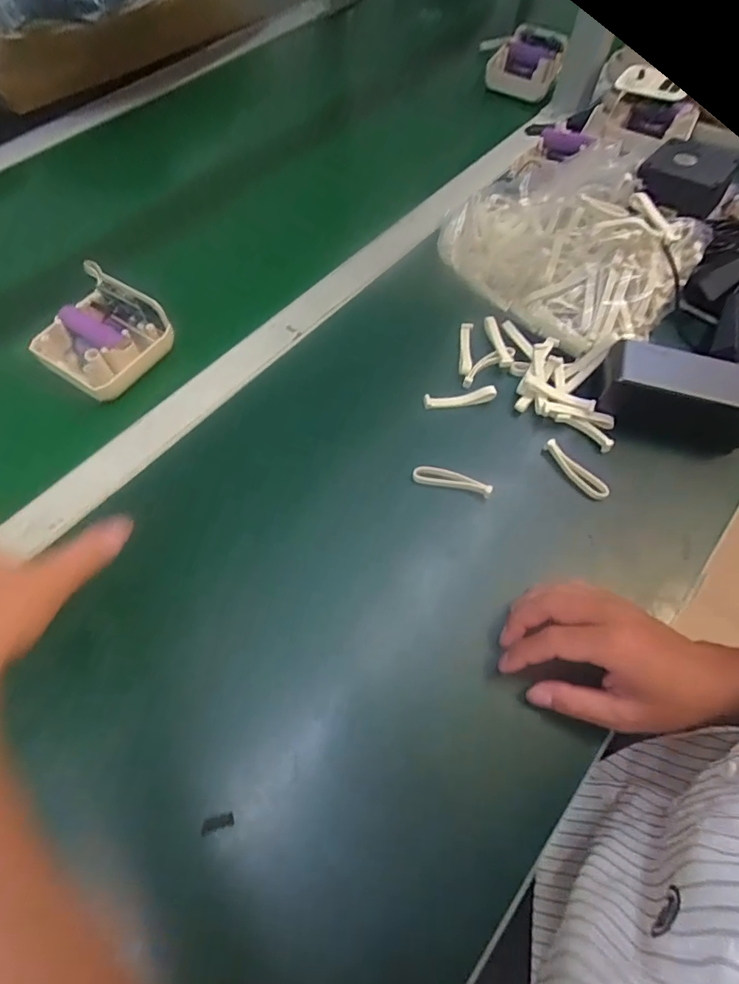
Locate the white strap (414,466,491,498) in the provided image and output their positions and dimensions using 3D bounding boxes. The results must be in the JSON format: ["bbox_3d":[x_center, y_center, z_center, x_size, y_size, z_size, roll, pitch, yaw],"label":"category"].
[{"bbox_3d":[0.068,-0.010,0.416,0.063,0.015,0.014,15,63,5],"label":"white strap"}]

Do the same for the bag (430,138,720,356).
[{"bbox_3d":[0.201,-0.259,0.500,0.230,0.074,0.203,42,69,17],"label":"bag"}]

